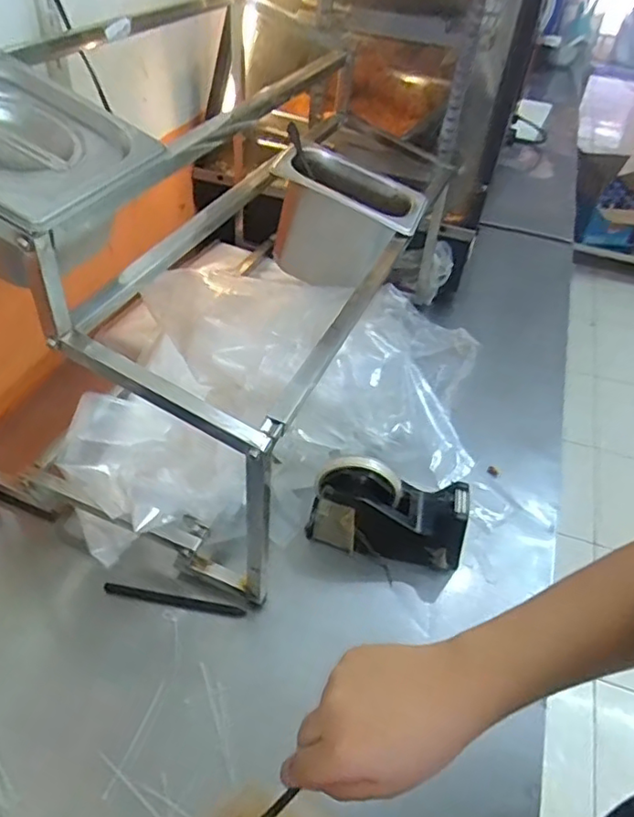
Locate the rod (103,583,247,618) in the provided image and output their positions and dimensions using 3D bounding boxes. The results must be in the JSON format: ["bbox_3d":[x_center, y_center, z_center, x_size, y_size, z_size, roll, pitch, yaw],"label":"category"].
[{"bbox_3d":[-0.139,0.187,0.584,0.137,0.011,0.009,9,44,3],"label":"rod"}]

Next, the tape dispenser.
[{"bbox_3d":[0.074,0.107,0.622,0.158,0.098,0.062,9,44,3],"label":"tape dispenser"}]

